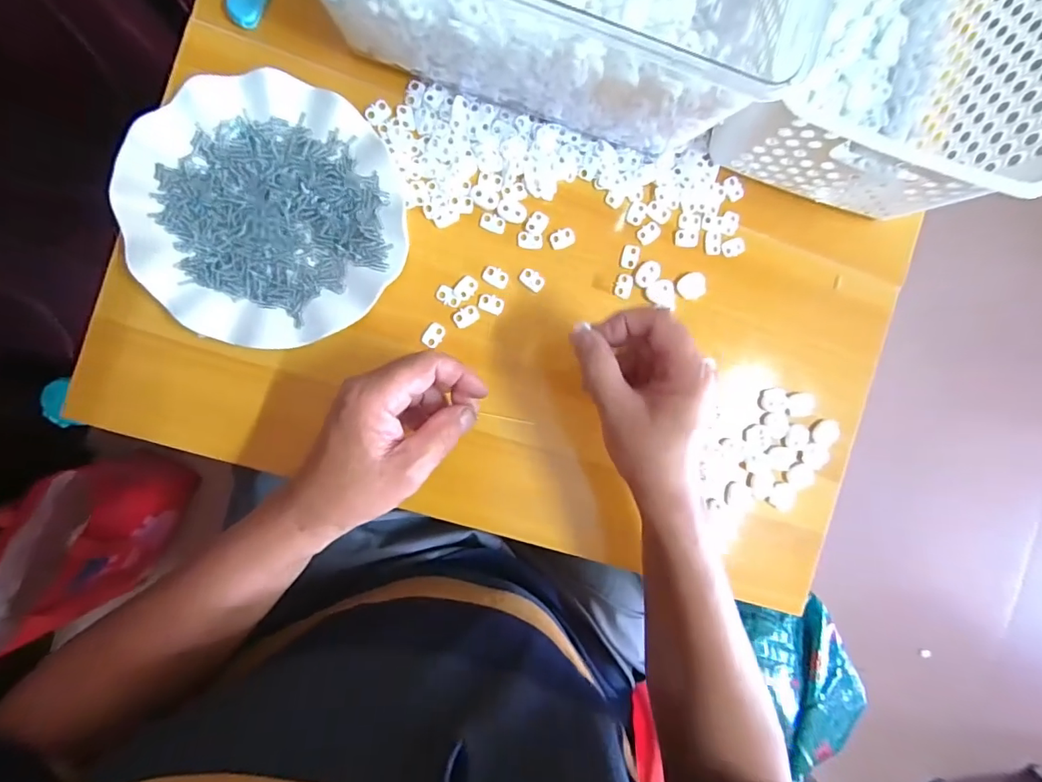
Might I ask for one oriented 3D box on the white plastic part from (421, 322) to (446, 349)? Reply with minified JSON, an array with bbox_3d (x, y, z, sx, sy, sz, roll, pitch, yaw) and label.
[{"bbox_3d":[-0.067,-0.042,0.380,0.014,0.004,0.019,33,87,-8],"label":"white plastic part"}]

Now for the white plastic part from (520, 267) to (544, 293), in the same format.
[{"bbox_3d":[0.009,-0.087,0.388,0.020,0.004,0.013,35,86,-7],"label":"white plastic part"}]

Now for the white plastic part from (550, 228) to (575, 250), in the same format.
[{"bbox_3d":[0.033,-0.120,0.391,0.020,0.004,0.014,-21,94,-7],"label":"white plastic part"}]

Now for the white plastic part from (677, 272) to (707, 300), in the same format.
[{"bbox_3d":[0.140,-0.085,0.405,0.020,0.009,0.022,0,91,-8],"label":"white plastic part"}]

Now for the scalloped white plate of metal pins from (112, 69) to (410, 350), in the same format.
[{"bbox_3d":[-0.177,-0.124,0.354,0.179,0.024,0.178,0,91,-8],"label":"scalloped white plate of metal pins"}]

